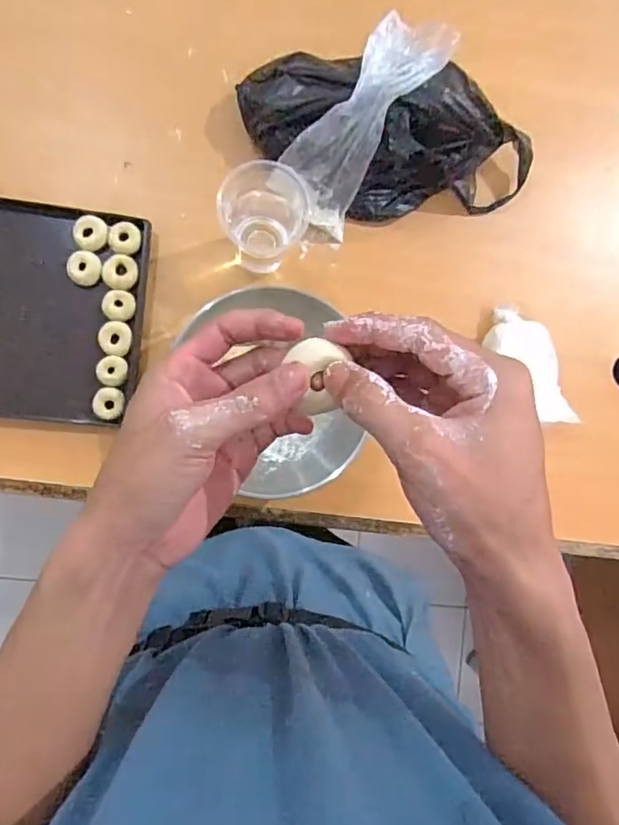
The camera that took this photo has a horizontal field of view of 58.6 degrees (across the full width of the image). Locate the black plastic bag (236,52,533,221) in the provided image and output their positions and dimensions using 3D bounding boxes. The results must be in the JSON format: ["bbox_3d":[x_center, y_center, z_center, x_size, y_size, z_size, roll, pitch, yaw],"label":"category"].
[{"bbox_3d":[0.094,-0.316,0.626,0.351,0.123,0.163,7,89,-6],"label":"black plastic bag"}]

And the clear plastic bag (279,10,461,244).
[{"bbox_3d":[0.049,-0.308,0.599,0.099,0.067,0.240,34,129,-5],"label":"clear plastic bag"}]

